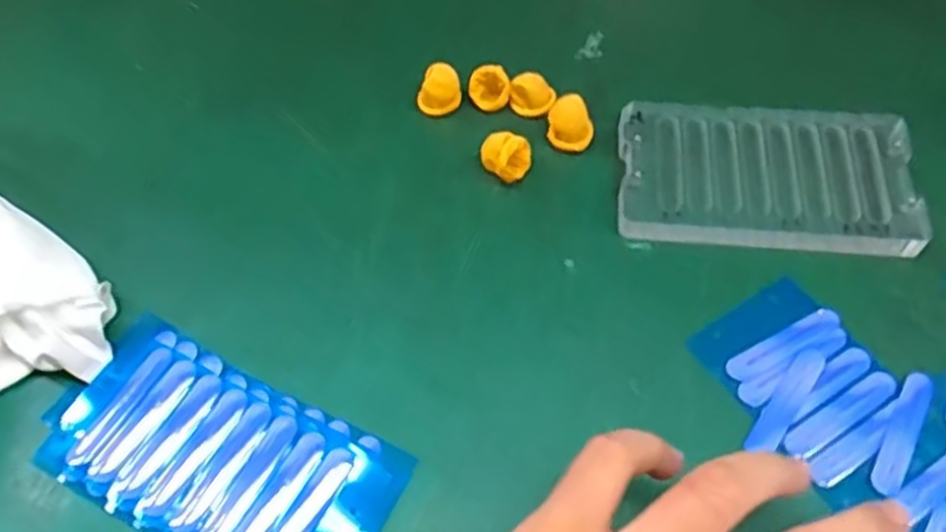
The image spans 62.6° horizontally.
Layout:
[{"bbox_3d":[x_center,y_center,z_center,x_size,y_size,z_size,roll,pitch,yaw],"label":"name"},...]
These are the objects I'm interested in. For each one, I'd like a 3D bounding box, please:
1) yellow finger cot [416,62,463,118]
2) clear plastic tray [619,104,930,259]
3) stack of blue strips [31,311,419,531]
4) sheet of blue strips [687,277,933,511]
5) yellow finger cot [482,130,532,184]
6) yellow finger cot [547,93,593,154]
[{"bbox_3d":[-0.016,-0.083,0.365,0.020,0.020,0.014,-8,57,-3],"label":"yellow finger cot"},{"bbox_3d":[0.126,-0.037,0.336,0.121,0.012,0.071,4,57,5],"label":"clear plastic tray"},{"bbox_3d":[-0.091,0.069,0.278,0.127,0.008,0.065,24,61,16],"label":"stack of blue strips"},{"bbox_3d":[0.126,0.044,0.288,0.062,0.004,0.080,-39,64,-21],"label":"sheet of blue strips"},{"bbox_3d":[0.015,-0.047,0.341,0.021,0.020,0.016,6,58,6],"label":"yellow finger cot"},{"bbox_3d":[0.044,-0.065,0.350,0.020,0.019,0.016,11,58,9],"label":"yellow finger cot"}]

